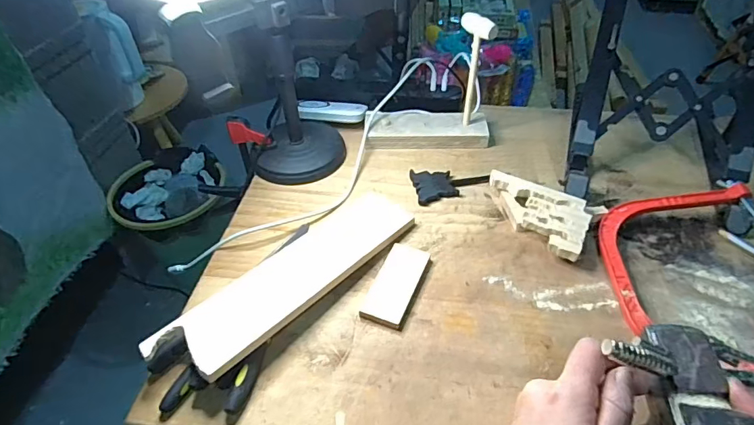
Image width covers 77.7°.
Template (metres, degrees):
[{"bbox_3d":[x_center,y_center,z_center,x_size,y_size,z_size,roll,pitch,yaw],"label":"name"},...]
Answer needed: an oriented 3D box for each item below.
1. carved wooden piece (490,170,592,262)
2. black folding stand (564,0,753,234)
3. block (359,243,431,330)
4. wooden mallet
[{"bbox_3d":[0.148,0.004,0.449,0.099,0.025,0.073,20,48,21],"label":"carved wooden piece"},{"bbox_3d":[0.300,-0.109,0.482,0.176,0.127,0.205,16,47,18],"label":"black folding stand"},{"bbox_3d":[0.017,0.061,0.403,0.037,0.005,0.083,16,47,17],"label":"block"},{"bbox_3d":[0.105,-0.151,0.515,0.019,0.125,0.047,-9,45,-7],"label":"wooden mallet"}]

